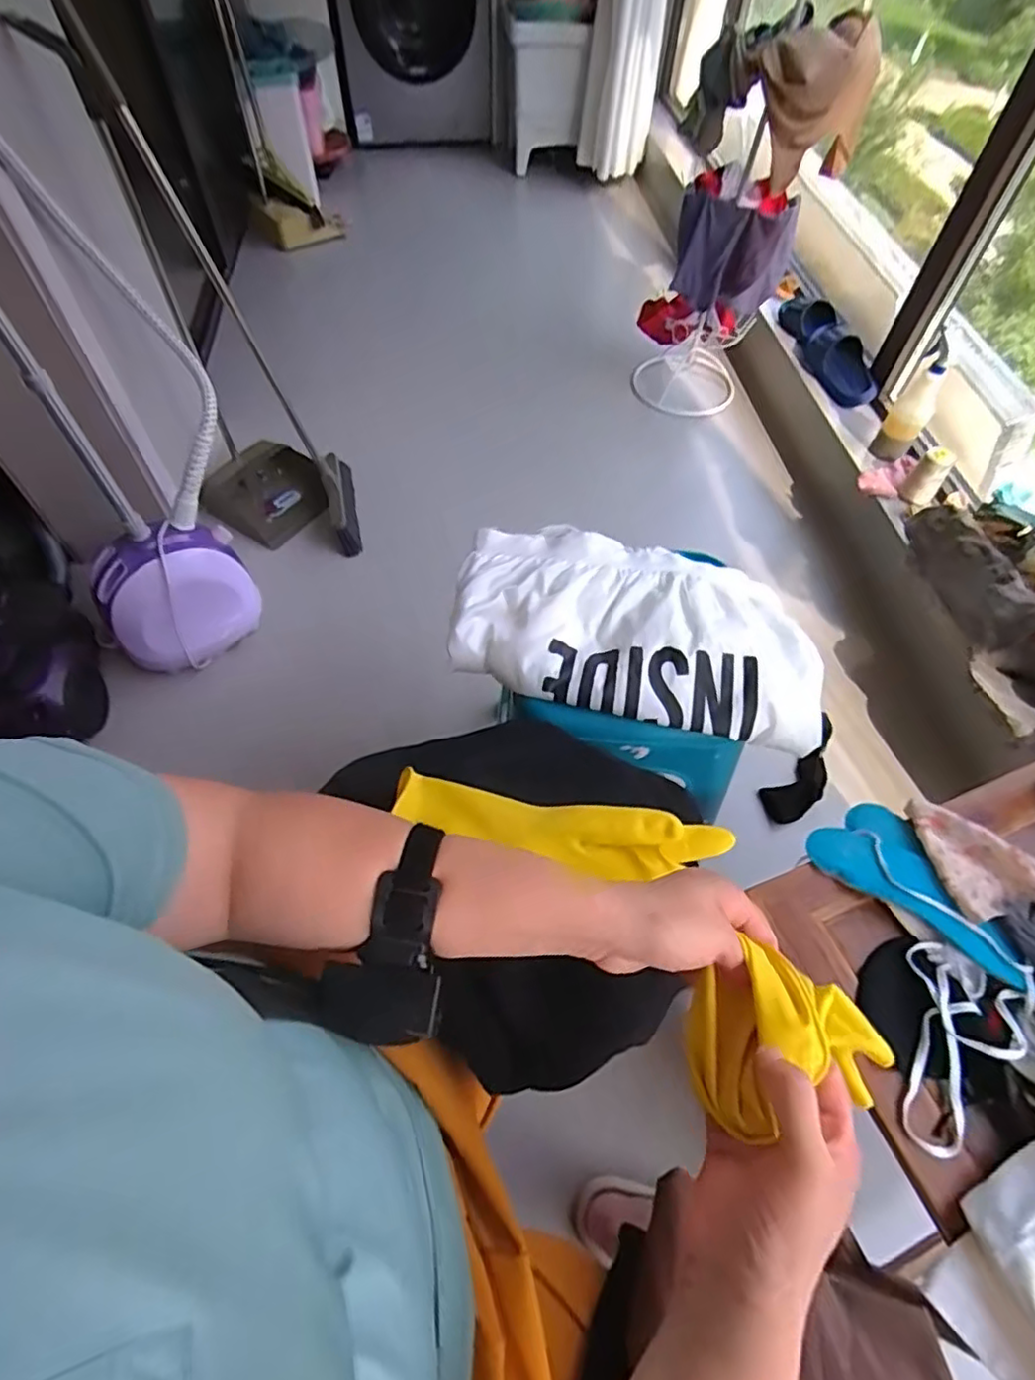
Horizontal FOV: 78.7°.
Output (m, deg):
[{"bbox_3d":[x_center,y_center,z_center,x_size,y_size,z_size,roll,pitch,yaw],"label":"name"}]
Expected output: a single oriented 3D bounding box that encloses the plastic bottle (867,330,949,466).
[{"bbox_3d":[0.828,-0.597,1.312,0.074,0.241,0.080,27,40,15],"label":"plastic bottle"}]

